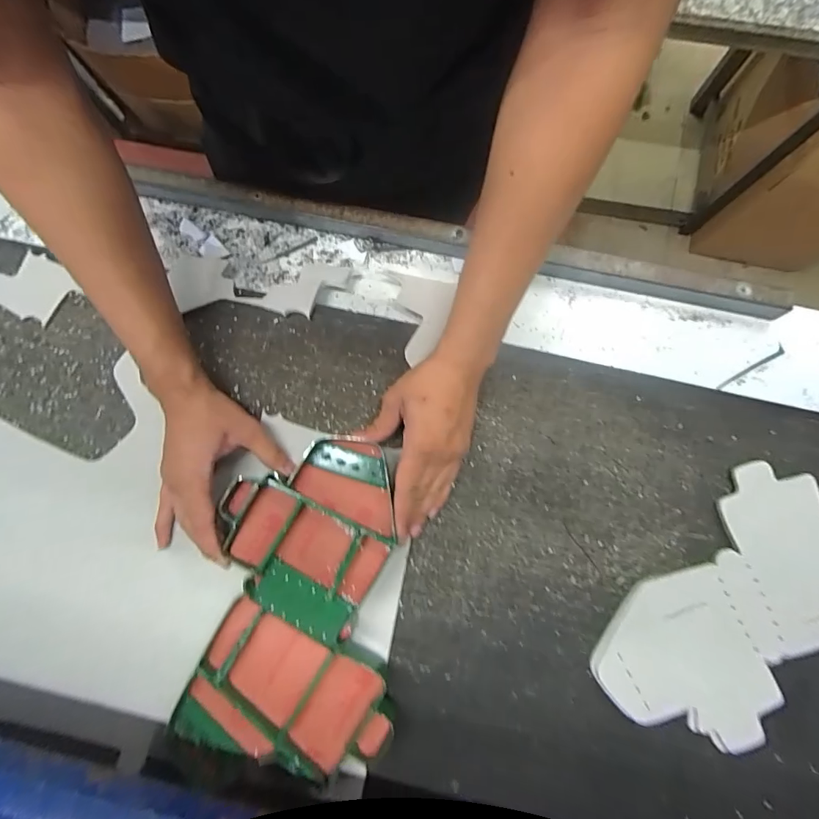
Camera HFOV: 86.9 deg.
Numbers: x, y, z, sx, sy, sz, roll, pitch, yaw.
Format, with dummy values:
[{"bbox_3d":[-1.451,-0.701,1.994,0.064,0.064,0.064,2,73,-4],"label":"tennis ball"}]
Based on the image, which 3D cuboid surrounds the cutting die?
[{"bbox_3d":[-0.098,0.160,0.375,0.160,0.025,0.260,3,79,1],"label":"cutting die"}]

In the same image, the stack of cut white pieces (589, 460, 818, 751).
[{"bbox_3d":[0.303,0.184,0.386,0.165,0.014,0.265,44,87,6],"label":"stack of cut white pieces"}]

